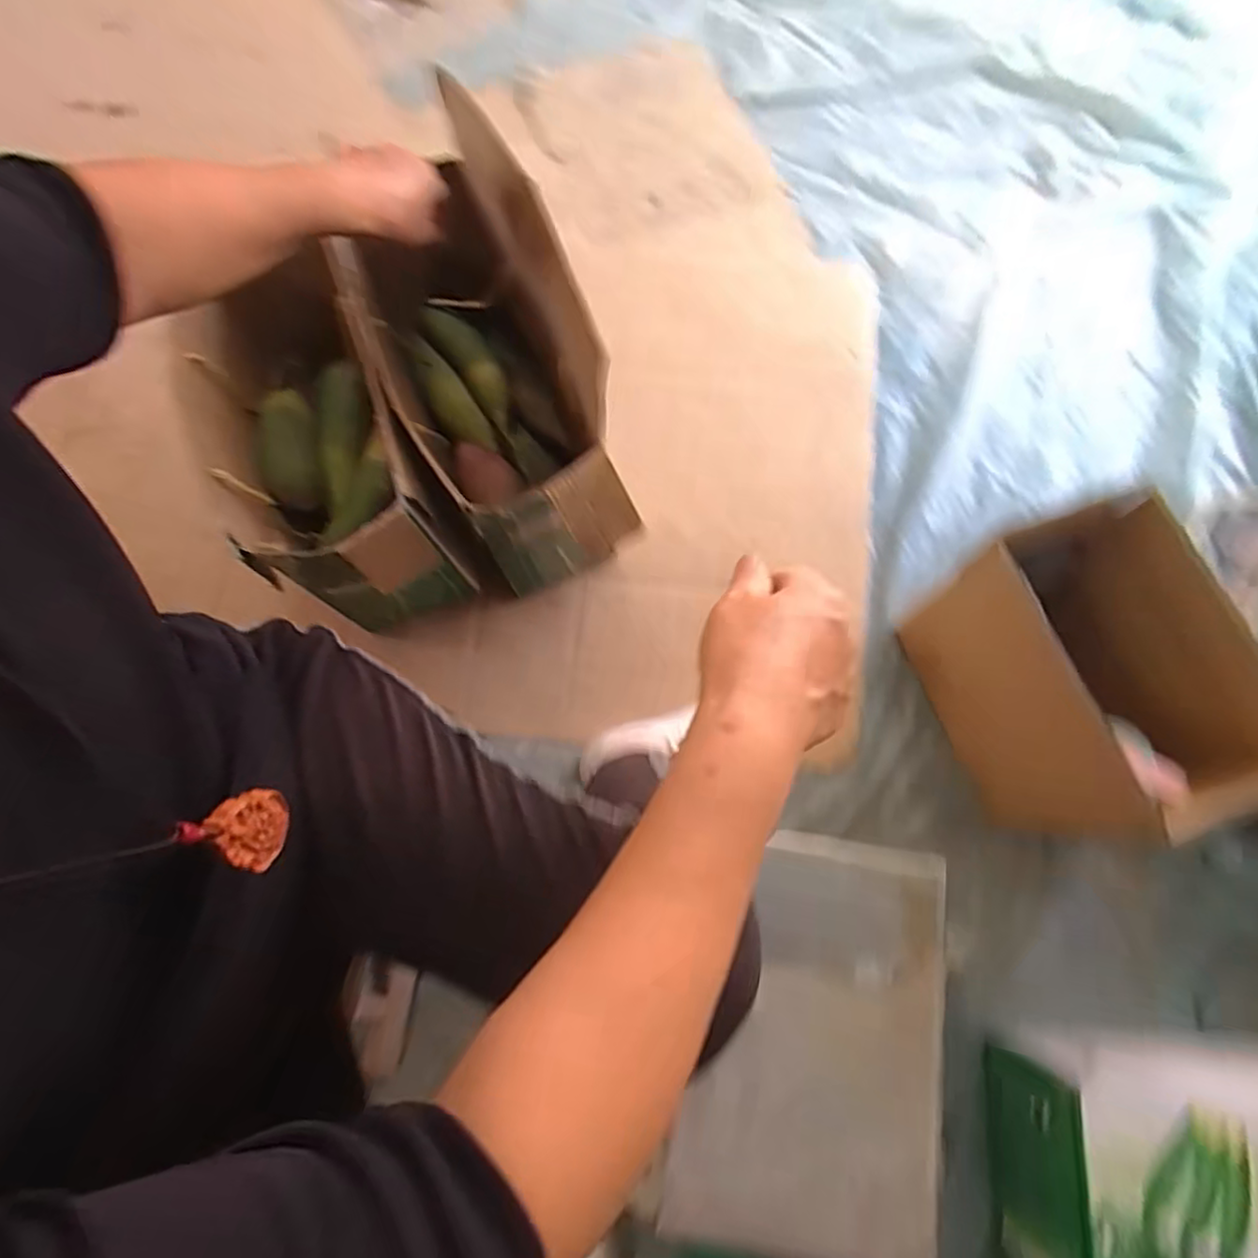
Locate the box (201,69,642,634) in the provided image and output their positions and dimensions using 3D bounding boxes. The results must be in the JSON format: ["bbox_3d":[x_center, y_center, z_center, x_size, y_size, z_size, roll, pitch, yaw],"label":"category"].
[{"bbox_3d":[-0.227,-0.218,0.676,0.352,0.347,0.392,-18,73,-5],"label":"box"}]

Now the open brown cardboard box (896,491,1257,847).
[{"bbox_3d":[0.411,0.046,0.606,0.160,0.201,0.260,-18,73,-5],"label":"open brown cardboard box"}]

